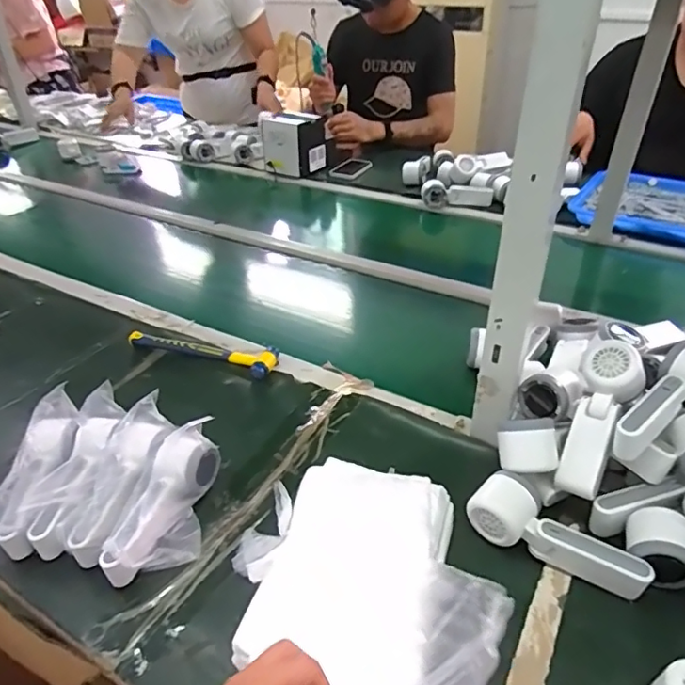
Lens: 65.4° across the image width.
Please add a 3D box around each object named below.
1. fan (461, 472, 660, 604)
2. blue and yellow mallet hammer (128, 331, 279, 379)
[{"bbox_3d":[0.212,0.186,0.533,0.167,0.053,0.072,15,39,20],"label":"fan"},{"bbox_3d":[-0.212,0.010,0.811,0.234,0.020,0.050,11,38,17],"label":"blue and yellow mallet hammer"}]

